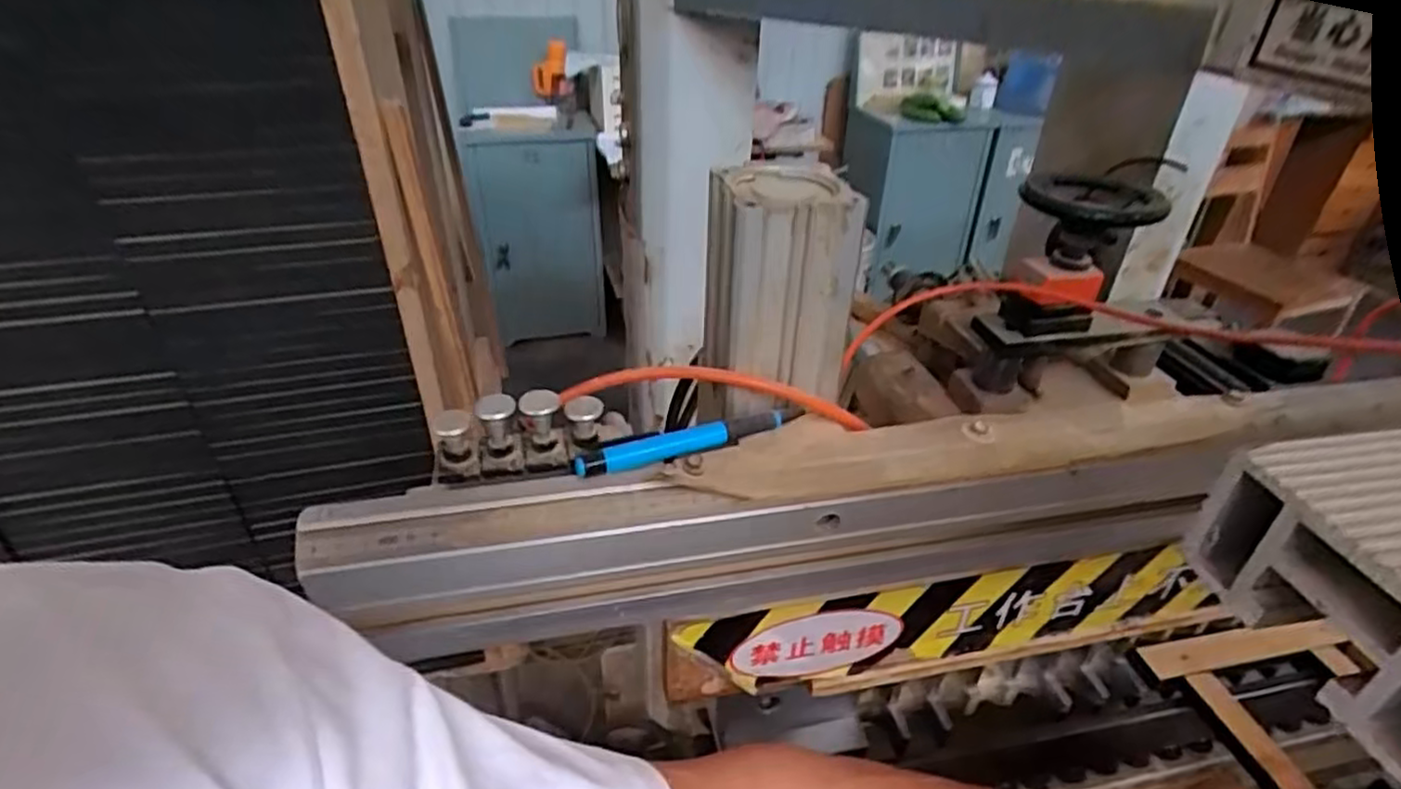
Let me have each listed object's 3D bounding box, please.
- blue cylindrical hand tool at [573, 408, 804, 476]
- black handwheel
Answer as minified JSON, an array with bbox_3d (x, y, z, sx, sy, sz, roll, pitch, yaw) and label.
[{"bbox_3d":[-0.002,0.023,0.372,0.126,0.014,0.013,-13,37,-21],"label":"blue cylindrical hand tool"},{"bbox_3d":[0.345,-0.152,0.652,0.105,0.074,0.087,1,34,0],"label":"black handwheel"}]

